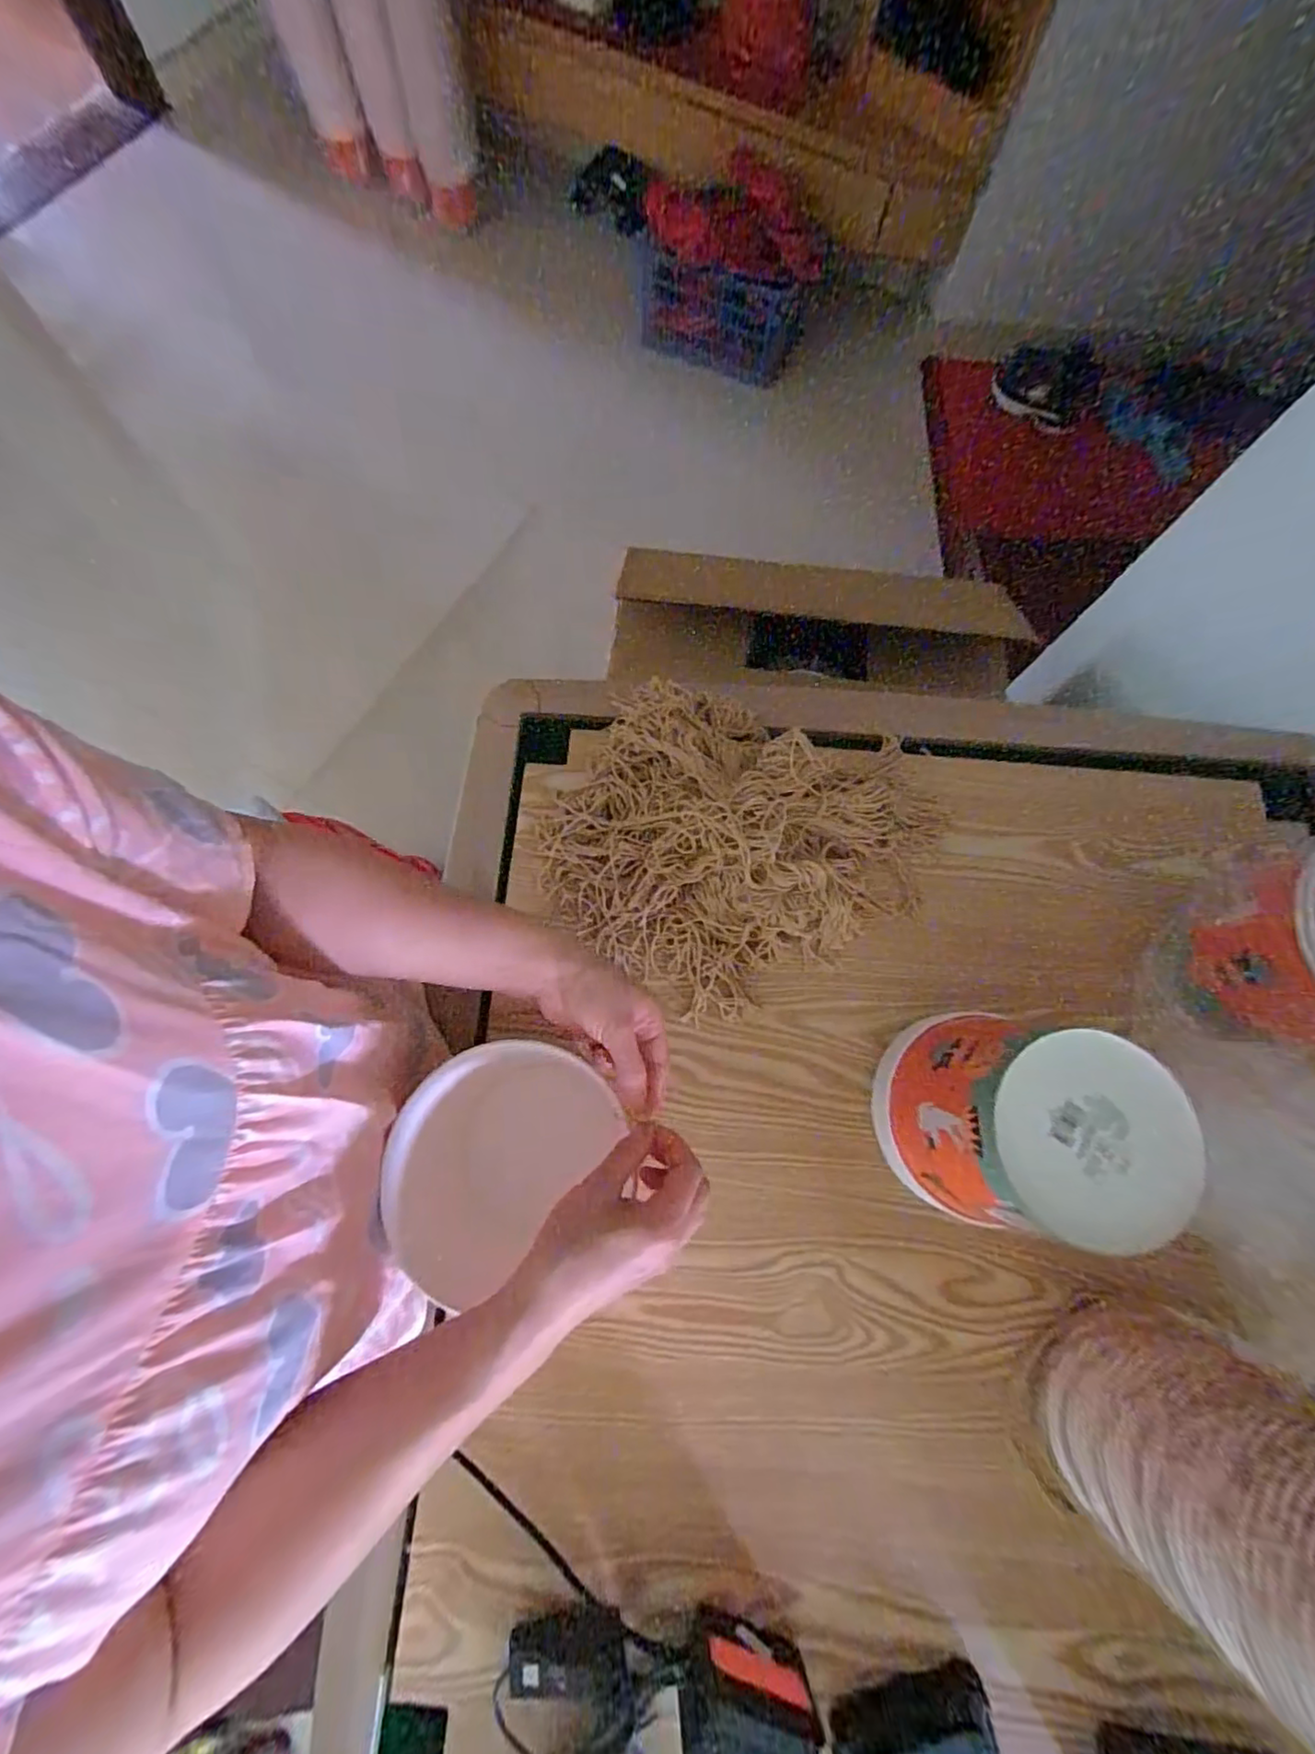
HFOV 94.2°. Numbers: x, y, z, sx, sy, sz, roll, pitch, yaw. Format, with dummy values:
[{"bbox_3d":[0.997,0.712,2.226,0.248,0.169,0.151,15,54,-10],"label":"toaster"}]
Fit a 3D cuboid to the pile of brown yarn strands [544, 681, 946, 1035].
[{"bbox_3d":[0.068,-0.034,0.561,0.337,0.075,0.318,29,76,7],"label":"pile of brown yarn strands"}]

